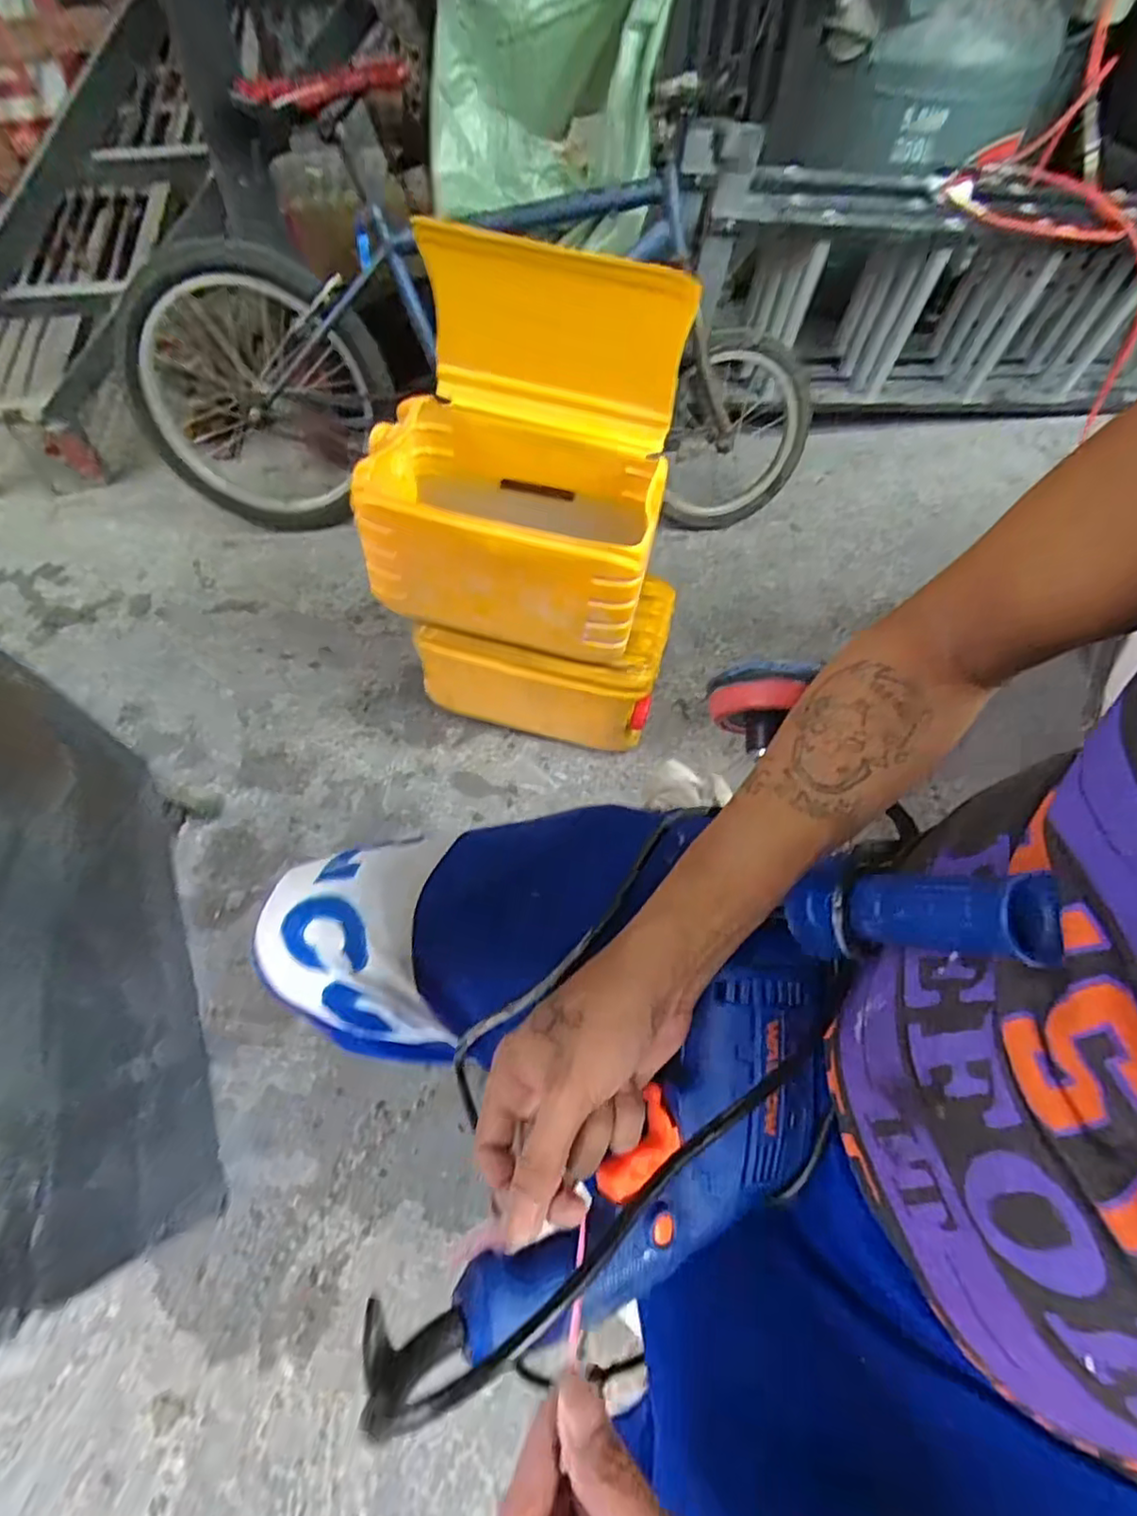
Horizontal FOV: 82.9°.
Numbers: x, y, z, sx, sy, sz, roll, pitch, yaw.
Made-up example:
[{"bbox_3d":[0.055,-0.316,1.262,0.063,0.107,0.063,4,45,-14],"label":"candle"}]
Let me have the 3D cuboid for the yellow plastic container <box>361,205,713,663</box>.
[{"bbox_3d":[-0.063,-0.425,0.889,0.394,0.402,0.356,10,60,3],"label":"yellow plastic container"}]

